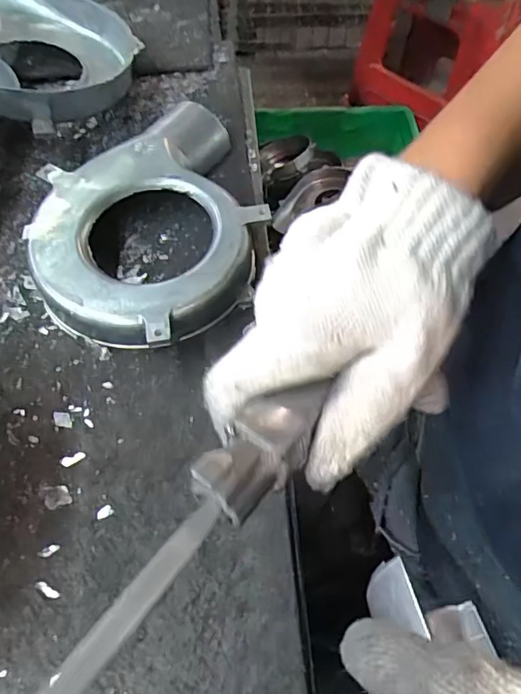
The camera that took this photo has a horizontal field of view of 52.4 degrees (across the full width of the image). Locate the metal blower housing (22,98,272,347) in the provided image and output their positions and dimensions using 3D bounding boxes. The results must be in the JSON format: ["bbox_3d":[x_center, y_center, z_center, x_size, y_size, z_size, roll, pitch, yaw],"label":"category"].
[{"bbox_3d":[-0.075,-0.079,0.357,0.146,0.034,0.182,-16,61,-9],"label":"metal blower housing"}]

